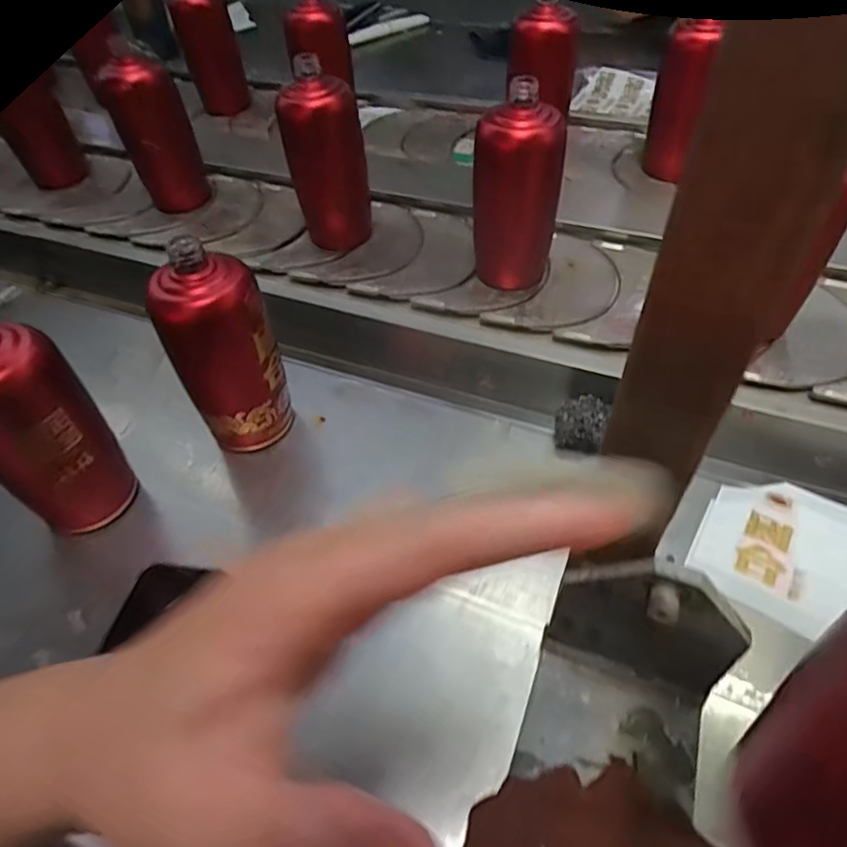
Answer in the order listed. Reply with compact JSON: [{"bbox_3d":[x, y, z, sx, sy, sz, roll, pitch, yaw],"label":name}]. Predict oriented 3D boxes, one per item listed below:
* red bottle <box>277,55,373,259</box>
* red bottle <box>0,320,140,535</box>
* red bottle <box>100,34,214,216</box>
[{"bbox_3d":[-0.108,-0.284,0.638,0.071,0.178,0.066,26,55,22],"label":"red bottle"},{"bbox_3d":[-0.291,0.005,0.437,0.081,0.172,0.082,31,57,25],"label":"red bottle"},{"bbox_3d":[-0.329,-0.357,0.718,0.085,0.166,0.075,-21,52,-16],"label":"red bottle"}]

